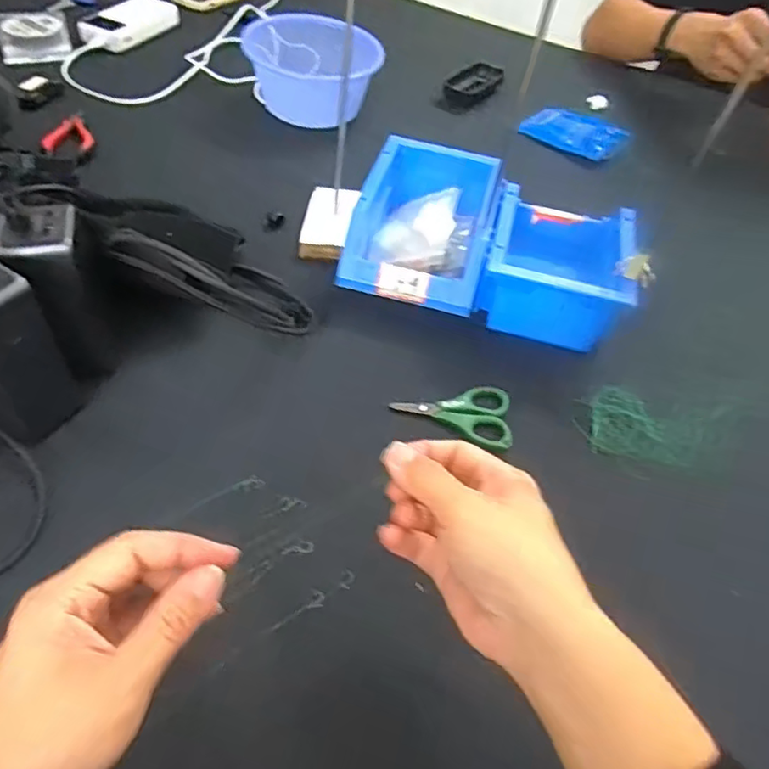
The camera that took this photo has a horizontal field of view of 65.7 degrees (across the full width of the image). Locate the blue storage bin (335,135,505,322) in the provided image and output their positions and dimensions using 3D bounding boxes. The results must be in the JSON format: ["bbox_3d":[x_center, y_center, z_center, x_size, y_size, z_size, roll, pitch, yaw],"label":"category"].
[{"bbox_3d":[0.041,-0.164,0.589,0.126,0.069,0.201,13,50,4],"label":"blue storage bin"}]

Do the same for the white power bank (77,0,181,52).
[{"bbox_3d":[-0.380,-0.544,0.895,0.072,0.034,0.168,28,53,16],"label":"white power bank"}]

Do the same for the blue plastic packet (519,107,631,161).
[{"bbox_3d":[0.257,-0.344,0.807,0.132,0.015,0.105,27,53,16],"label":"blue plastic packet"}]

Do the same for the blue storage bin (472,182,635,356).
[{"bbox_3d":[0.164,-0.122,0.578,0.130,0.076,0.156,13,50,5],"label":"blue storage bin"}]

